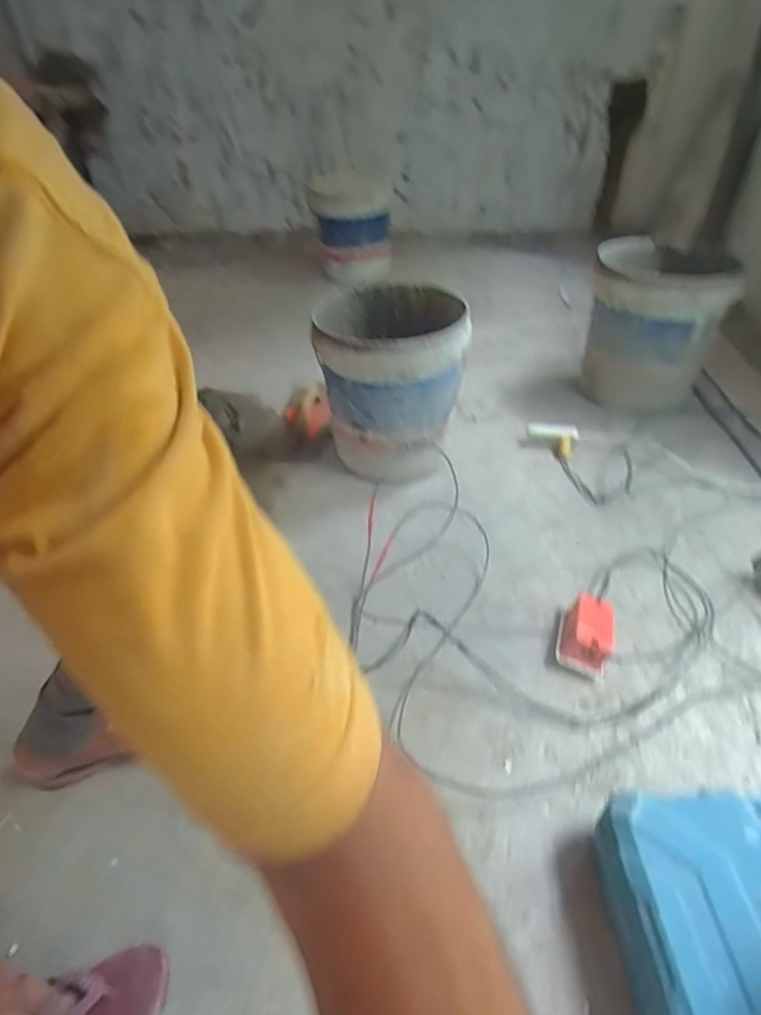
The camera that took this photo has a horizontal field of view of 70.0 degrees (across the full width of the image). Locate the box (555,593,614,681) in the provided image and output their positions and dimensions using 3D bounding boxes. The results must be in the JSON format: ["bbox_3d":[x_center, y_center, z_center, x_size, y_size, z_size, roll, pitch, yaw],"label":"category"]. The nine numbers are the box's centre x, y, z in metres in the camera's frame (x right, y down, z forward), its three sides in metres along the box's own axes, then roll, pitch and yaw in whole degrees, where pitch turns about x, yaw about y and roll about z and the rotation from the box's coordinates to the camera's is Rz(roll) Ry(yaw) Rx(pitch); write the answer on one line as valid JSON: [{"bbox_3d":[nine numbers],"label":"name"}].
[{"bbox_3d":[0.309,0.188,0.823,0.076,0.060,0.117,17,45,20],"label":"box"}]

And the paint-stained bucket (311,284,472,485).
[{"bbox_3d":[0.024,-0.269,1.153,0.284,0.296,0.320,1,42,3],"label":"paint-stained bucket"}]

